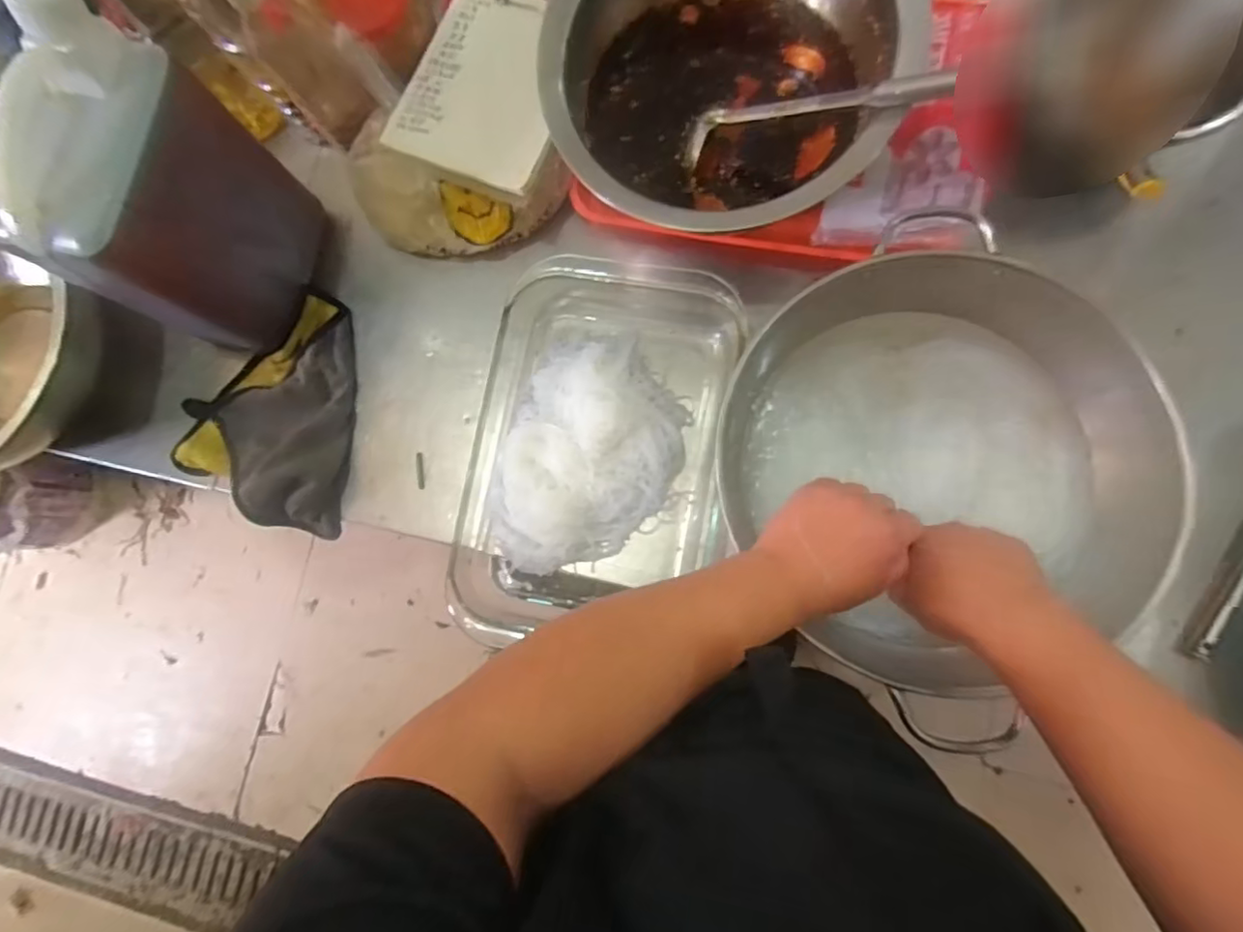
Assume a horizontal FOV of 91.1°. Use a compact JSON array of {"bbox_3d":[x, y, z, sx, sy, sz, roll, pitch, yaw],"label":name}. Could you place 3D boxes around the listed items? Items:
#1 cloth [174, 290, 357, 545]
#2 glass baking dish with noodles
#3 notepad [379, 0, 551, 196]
[{"bbox_3d":[-0.381,-0.061,0.649,0.181,0.050,0.252,1,82,6],"label":"cloth"},{"bbox_3d":[-0.020,-0.021,0.599,0.241,0.081,0.376,7,83,7],"label":"glass baking dish with noodles"},{"bbox_3d":[-0.134,-0.387,0.608,0.155,0.010,0.213,17,84,8],"label":"notepad"}]

